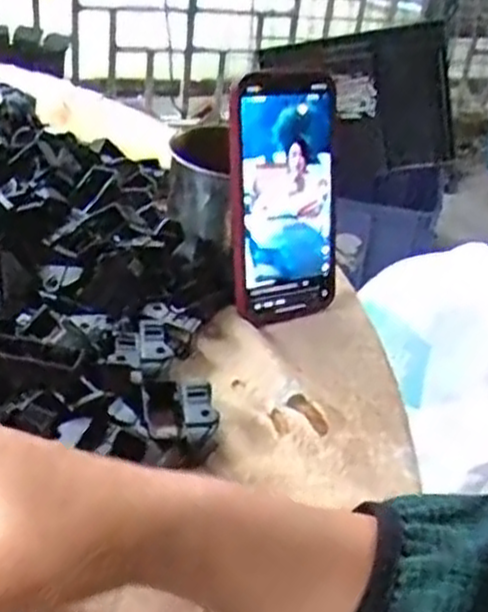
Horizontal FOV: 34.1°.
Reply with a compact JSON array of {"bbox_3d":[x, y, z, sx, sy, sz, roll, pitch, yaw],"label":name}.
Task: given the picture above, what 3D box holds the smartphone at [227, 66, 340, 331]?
[{"bbox_3d":[0.027,-0.069,0.520,0.075,0.159,0.011,-14,21,-27],"label":"smartphone"}]

